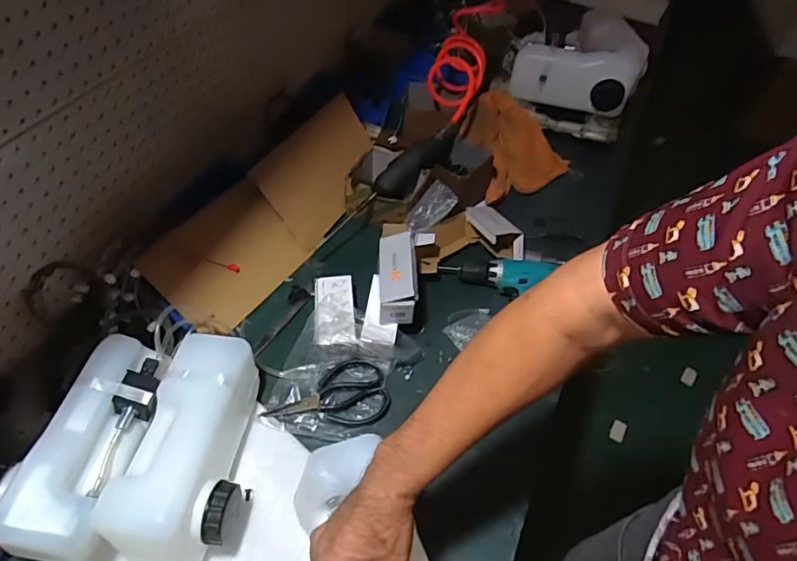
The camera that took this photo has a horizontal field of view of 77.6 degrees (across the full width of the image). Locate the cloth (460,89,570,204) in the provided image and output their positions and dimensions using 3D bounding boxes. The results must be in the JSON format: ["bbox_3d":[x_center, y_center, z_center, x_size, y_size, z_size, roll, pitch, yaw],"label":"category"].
[{"bbox_3d":[0.226,-0.288,1.079,0.242,0.121,0.214,-32,59,-24],"label":"cloth"}]

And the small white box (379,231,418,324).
[{"bbox_3d":[-0.002,-0.004,0.798,0.063,0.076,0.142,0,51,-2],"label":"small white box"}]

